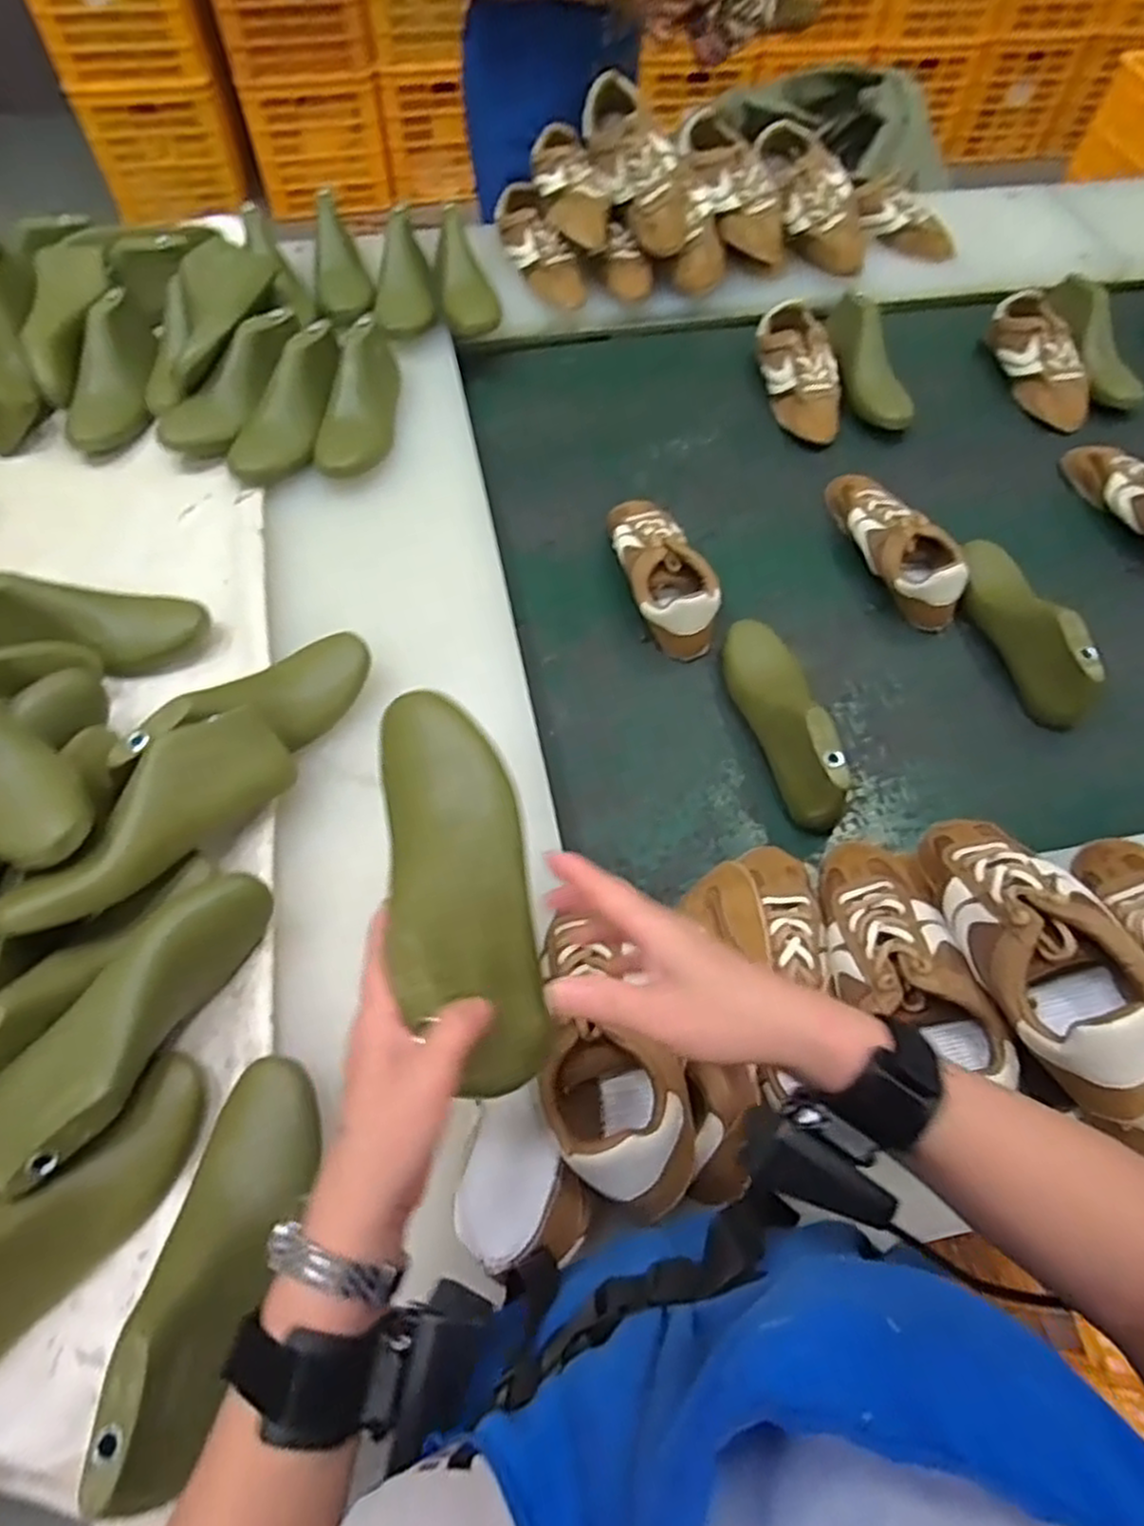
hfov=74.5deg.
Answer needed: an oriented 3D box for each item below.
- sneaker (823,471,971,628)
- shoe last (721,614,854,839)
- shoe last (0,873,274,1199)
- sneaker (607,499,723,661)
[{"bbox_3d":[0.357,-0.251,0.836,0.084,0.068,0.230,-16,63,-10],"label":"sneaker"},{"bbox_3d":[0.207,-0.049,0.709,0.074,0.099,0.228,-10,62,-7],"label":"shoe last"},{"bbox_3d":[-0.302,0.171,0.515,0.079,0.061,0.227,24,64,11],"label":"shoe last"},{"bbox_3d":[0.092,-0.207,0.806,0.081,0.074,0.209,-14,63,-9],"label":"sneaker"}]

